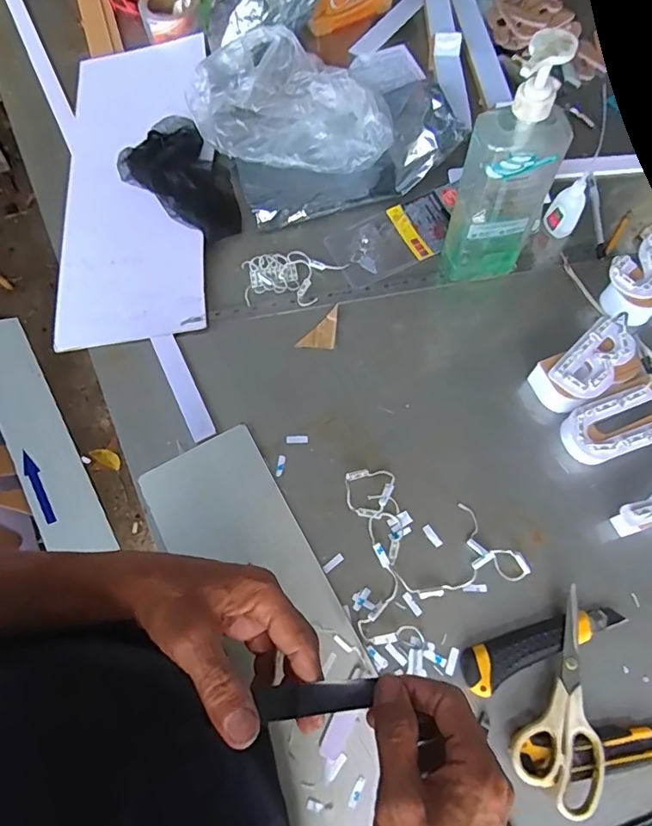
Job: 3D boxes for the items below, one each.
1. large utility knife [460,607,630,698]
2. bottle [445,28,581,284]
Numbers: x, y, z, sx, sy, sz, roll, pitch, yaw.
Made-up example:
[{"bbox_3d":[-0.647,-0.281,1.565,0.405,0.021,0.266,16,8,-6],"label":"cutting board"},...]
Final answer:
[{"bbox_3d":[0.216,0.229,0.505,0.169,0.018,0.039,-19,69,-7],"label":"large utility knife"},{"bbox_3d":[0.200,-0.252,0.561,0.098,0.286,0.050,-4,68,-1],"label":"bottle"}]

